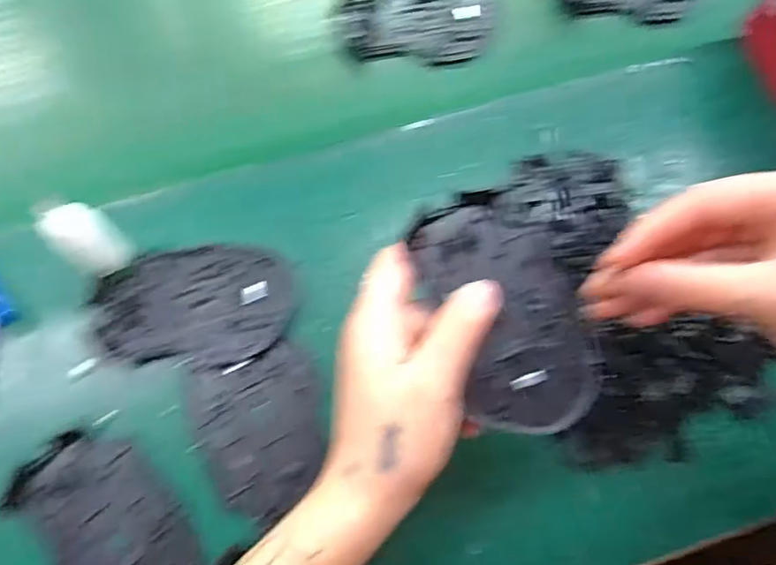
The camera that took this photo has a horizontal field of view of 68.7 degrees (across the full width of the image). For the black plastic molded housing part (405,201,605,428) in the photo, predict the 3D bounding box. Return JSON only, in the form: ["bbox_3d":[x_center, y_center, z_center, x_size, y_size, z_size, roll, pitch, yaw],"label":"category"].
[{"bbox_3d":[0.059,0.014,0.269,0.069,0.015,0.110,-20,75,-8],"label":"black plastic molded housing part"}]

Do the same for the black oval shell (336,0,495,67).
[{"bbox_3d":[0.022,-0.190,0.410,0.111,0.011,0.064,-4,72,-2],"label":"black oval shell"}]

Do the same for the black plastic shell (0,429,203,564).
[{"bbox_3d":[-0.150,0.133,0.304,0.071,0.011,0.111,-34,75,-10],"label":"black plastic shell"}]

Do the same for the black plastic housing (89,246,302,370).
[{"bbox_3d":[-0.112,0.013,0.337,0.110,0.012,0.071,-9,72,-3],"label":"black plastic housing"}]

